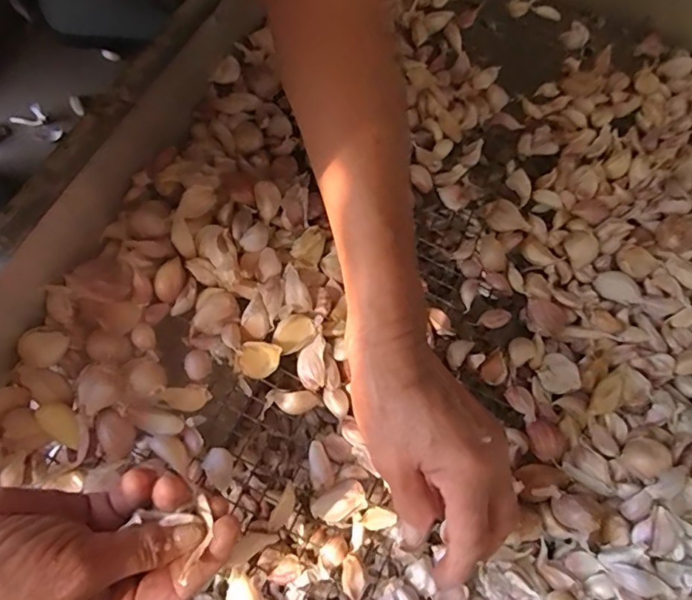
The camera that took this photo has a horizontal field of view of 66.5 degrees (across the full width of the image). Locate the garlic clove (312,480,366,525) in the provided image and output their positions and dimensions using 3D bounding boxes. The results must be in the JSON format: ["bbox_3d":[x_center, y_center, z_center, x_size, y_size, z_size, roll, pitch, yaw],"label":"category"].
[{"bbox_3d":[-0.005,0.133,0.345,0.034,0.009,0.020,-24,73,-14],"label":"garlic clove"}]

